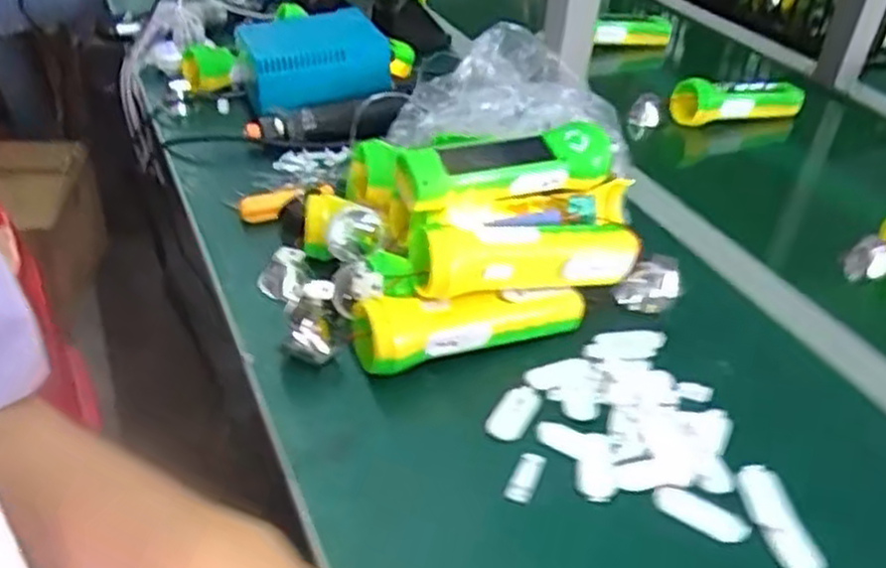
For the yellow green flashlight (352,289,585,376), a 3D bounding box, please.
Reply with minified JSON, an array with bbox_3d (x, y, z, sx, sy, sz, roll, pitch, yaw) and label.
[{"bbox_3d":[0.022,0.026,0.556,0.167,0.045,0.041,-11,40,-20],"label":"yellow green flashlight"}]

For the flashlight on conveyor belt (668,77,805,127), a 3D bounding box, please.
[{"bbox_3d":[0.354,-0.218,0.950,0.169,0.055,0.045,-7,39,-16],"label":"flashlight on conveyor belt"}]

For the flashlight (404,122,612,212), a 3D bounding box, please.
[{"bbox_3d":[0.053,-0.085,0.586,0.180,0.046,0.042,-13,41,-23],"label":"flashlight"}]

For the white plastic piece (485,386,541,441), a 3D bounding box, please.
[{"bbox_3d":[0.047,0.084,0.519,0.024,0.007,0.047,22,40,21],"label":"white plastic piece"}]

